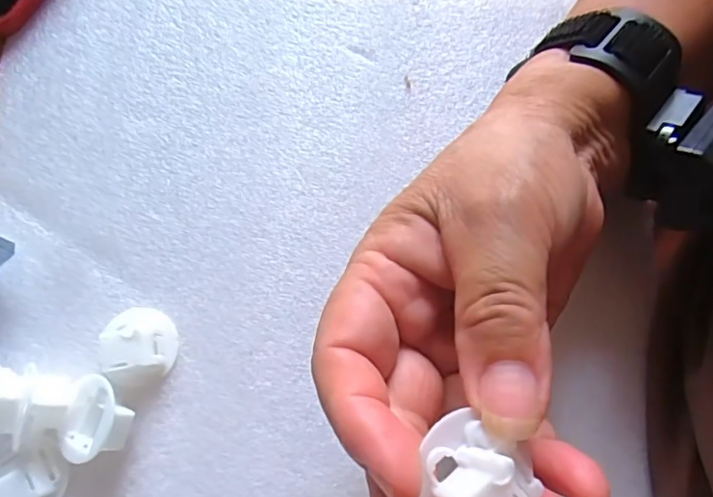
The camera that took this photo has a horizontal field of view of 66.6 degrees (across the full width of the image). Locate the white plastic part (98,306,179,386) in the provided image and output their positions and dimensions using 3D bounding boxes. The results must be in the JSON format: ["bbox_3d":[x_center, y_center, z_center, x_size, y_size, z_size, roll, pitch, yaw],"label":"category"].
[{"bbox_3d":[-0.092,0.040,0.230,0.027,0.015,0.032,-20,77,-6],"label":"white plastic part"}]

